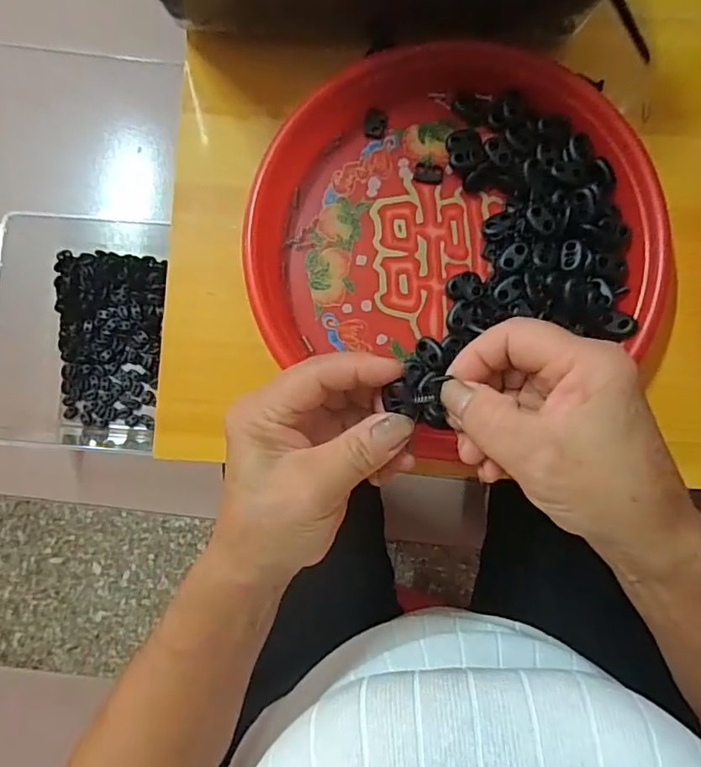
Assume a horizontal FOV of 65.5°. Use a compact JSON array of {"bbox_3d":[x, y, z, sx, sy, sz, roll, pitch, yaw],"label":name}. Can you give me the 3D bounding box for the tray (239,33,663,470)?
[{"bbox_3d":[0.056,-0.088,0.321,0.230,0.029,0.213,0,86,0],"label":"tray"}]

